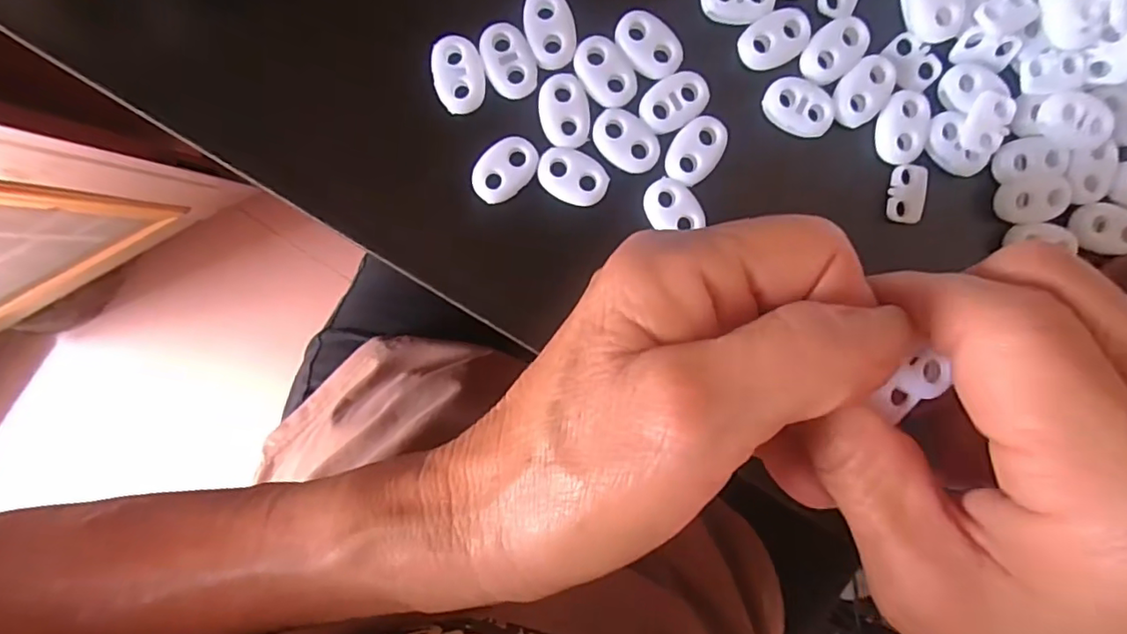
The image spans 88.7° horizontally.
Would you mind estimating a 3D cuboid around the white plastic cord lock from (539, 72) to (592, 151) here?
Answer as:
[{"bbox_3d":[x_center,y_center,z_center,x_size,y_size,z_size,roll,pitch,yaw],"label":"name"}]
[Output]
[{"bbox_3d":[0.000,-0.064,0.178,0.015,0.004,0.022,-8,97,-2],"label":"white plastic cord lock"}]

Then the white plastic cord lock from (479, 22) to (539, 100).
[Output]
[{"bbox_3d":[-0.017,-0.079,0.176,0.015,0.004,0.022,-22,96,1],"label":"white plastic cord lock"}]

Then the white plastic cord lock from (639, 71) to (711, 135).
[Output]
[{"bbox_3d":[0.035,-0.067,0.179,0.022,0.004,0.015,-34,96,2],"label":"white plastic cord lock"}]

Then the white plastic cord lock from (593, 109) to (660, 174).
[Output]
[{"bbox_3d":[0.020,-0.055,0.179,0.022,0.004,0.015,38,94,-7],"label":"white plastic cord lock"}]

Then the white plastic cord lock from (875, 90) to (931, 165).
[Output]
[{"bbox_3d":[0.108,-0.060,0.181,0.015,0.004,0.023,7,96,-2],"label":"white plastic cord lock"}]

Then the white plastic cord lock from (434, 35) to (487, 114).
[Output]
[{"bbox_3d":[-0.032,-0.075,0.178,0.015,0.004,0.022,-11,96,0],"label":"white plastic cord lock"}]

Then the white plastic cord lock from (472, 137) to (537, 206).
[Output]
[{"bbox_3d":[-0.018,-0.046,0.180,0.022,0.004,0.016,-44,97,3],"label":"white plastic cord lock"}]

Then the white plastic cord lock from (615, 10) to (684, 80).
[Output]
[{"bbox_3d":[0.026,-0.084,0.176,0.022,0.004,0.016,40,94,-5],"label":"white plastic cord lock"}]

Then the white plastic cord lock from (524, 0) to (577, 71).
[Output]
[{"bbox_3d":[-0.004,-0.088,0.176,0.014,0.004,0.022,-14,96,0],"label":"white plastic cord lock"}]

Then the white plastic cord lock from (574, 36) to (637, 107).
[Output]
[{"bbox_3d":[0.013,-0.076,0.177,0.014,0.004,0.022,-41,97,2],"label":"white plastic cord lock"}]

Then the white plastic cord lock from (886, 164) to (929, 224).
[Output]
[{"bbox_3d":[0.112,-0.040,0.187,0.012,0.004,0.018,0,96,-1],"label":"white plastic cord lock"}]

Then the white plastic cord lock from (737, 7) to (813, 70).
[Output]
[{"bbox_3d":[0.066,-0.087,0.180,0.022,0.004,0.015,-26,96,2],"label":"white plastic cord lock"}]

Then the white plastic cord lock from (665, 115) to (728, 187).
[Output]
[{"bbox_3d":[0.042,-0.052,0.180,0.016,0.004,0.021,28,95,-6],"label":"white plastic cord lock"}]

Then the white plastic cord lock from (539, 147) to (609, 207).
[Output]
[{"bbox_3d":[0.003,-0.044,0.180,0.022,0.004,0.015,25,95,-6],"label":"white plastic cord lock"}]

